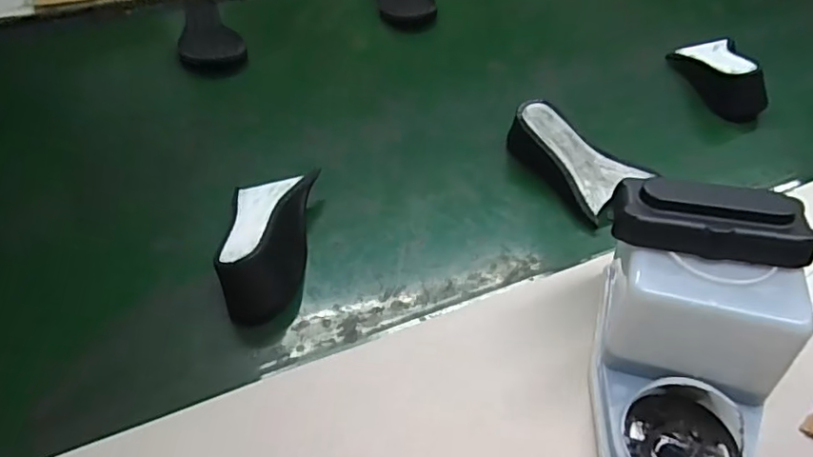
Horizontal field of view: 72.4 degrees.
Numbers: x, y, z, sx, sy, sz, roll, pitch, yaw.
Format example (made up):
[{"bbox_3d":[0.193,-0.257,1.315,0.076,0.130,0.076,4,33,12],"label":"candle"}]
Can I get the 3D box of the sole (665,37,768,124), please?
[{"bbox_3d":[0.389,-0.197,0.692,0.070,0.058,0.151,1,44,2],"label":"sole"}]

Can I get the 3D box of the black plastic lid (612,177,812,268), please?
[{"bbox_3d":[0.181,-0.007,0.333,0.105,0.026,0.045,8,45,10],"label":"black plastic lid"}]

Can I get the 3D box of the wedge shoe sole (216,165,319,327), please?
[{"bbox_3d":[-0.131,0.005,0.495,0.081,0.048,0.163,0,44,1],"label":"wedge shoe sole"}]

